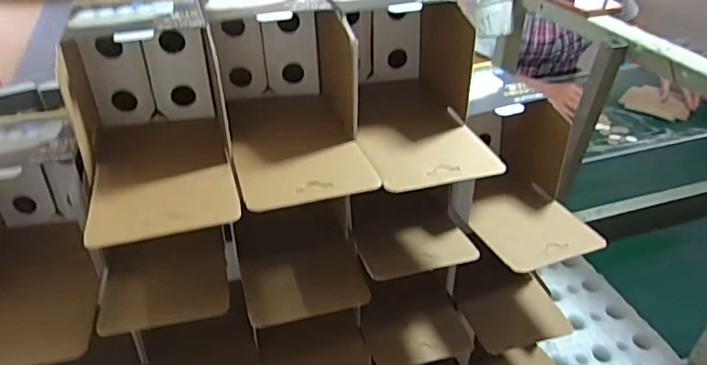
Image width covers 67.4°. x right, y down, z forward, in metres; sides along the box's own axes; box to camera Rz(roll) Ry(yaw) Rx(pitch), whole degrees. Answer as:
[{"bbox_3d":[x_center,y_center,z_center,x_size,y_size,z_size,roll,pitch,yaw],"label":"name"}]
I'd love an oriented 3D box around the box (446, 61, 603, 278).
[{"bbox_3d":[0.183,-0.022,0.621,0.124,0.129,0.229,-15,38,-19],"label":"box"}]

